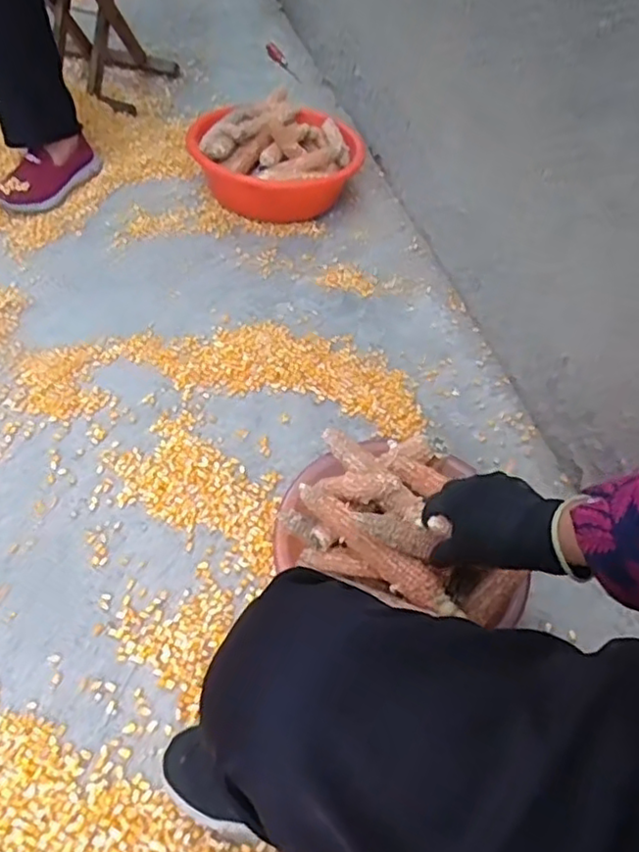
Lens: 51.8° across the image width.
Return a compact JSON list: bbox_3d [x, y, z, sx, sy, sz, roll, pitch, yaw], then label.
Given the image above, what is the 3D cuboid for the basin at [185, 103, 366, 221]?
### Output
[{"bbox_3d":[-0.084,-0.554,1.342,0.340,0.117,0.365,1,48,-1],"label":"basin"}]

